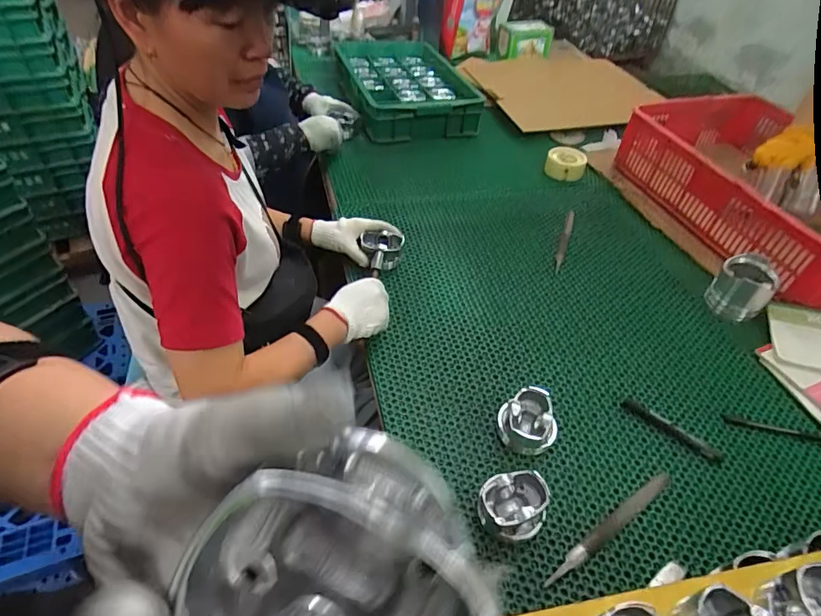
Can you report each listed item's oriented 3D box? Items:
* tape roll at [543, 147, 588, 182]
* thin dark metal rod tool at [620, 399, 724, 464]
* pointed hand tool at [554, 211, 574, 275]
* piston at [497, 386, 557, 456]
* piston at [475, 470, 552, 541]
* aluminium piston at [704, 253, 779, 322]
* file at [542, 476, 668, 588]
[{"bbox_3d":[0.398,-0.373,1.208,0.098,0.047,0.098,1,46,-1],"label":"tape roll"},{"bbox_3d":[0.384,0.178,0.694,0.140,0.004,0.022,33,54,26],"label":"thin dark metal rod tool"},{"bbox_3d":[0.336,-0.151,1.029,0.019,0.010,0.236,17,48,14],"label":"pointed hand tool"},{"bbox_3d":[0.164,0.163,0.672,0.071,0.052,0.078,1,46,-1],"label":"piston"},{"bbox_3d":[0.129,0.244,0.587,0.081,0.053,0.076,-10,48,-11],"label":"piston"},{"bbox_3d":[0.610,-0.037,0.872,0.091,0.098,0.077,35,54,27],"label":"aluminium piston"},{"bbox_3d":[0.255,0.275,0.597,0.231,0.004,0.017,-25,52,-24],"label":"file"}]

